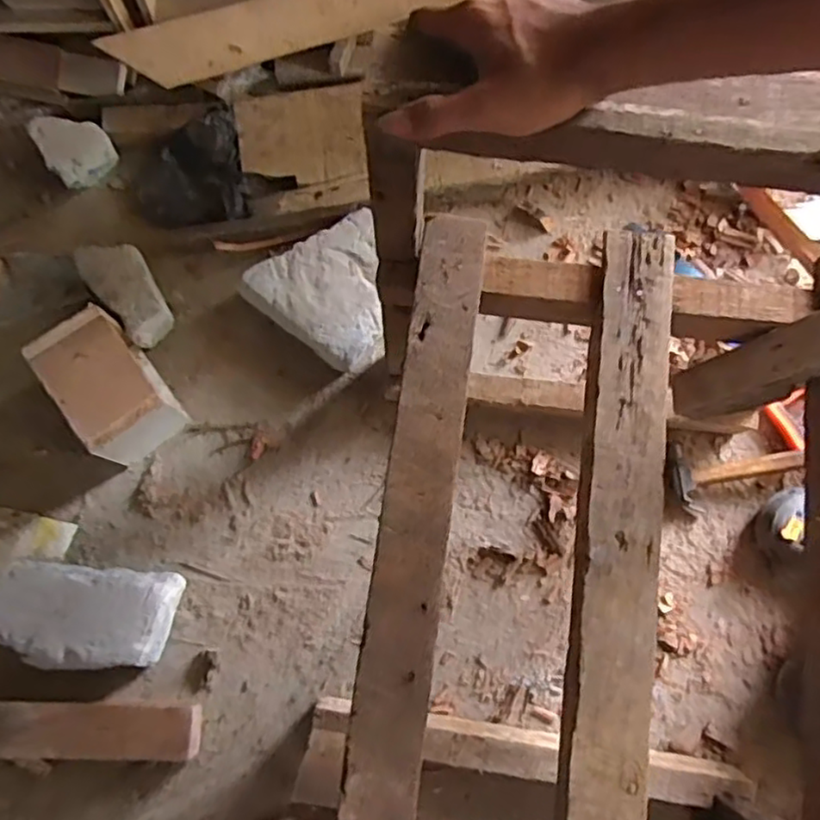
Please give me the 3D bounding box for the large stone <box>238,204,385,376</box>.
[{"bbox_3d":[-0.099,-0.155,0.916,0.204,0.060,0.180,-33,79,-8],"label":"large stone"}]

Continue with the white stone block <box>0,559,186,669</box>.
[{"bbox_3d":[-0.392,0.251,0.815,0.207,0.076,0.115,5,76,0],"label":"white stone block"}]

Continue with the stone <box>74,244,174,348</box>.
[{"bbox_3d":[-0.382,-0.164,0.919,0.079,0.061,0.155,-40,80,-10],"label":"stone"}]

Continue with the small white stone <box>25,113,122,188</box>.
[{"bbox_3d":[-0.483,-0.381,0.966,0.088,0.066,0.083,0,76,-1],"label":"small white stone"}]

